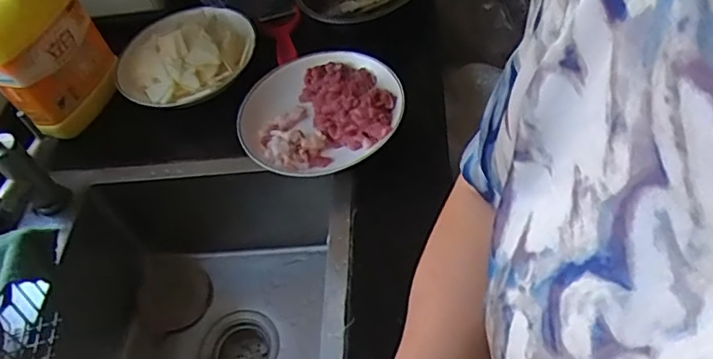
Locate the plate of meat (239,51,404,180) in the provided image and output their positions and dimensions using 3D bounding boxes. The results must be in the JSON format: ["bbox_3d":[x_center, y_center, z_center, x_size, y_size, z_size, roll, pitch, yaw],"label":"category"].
[{"bbox_3d":[-0.043,-0.077,0.688,0.182,0.037,0.181,-8,53,10],"label":"plate of meat"}]

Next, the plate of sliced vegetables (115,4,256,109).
[{"bbox_3d":[-0.237,-0.184,0.798,0.189,0.060,0.194,-7,48,-11],"label":"plate of sliced vegetables"}]

